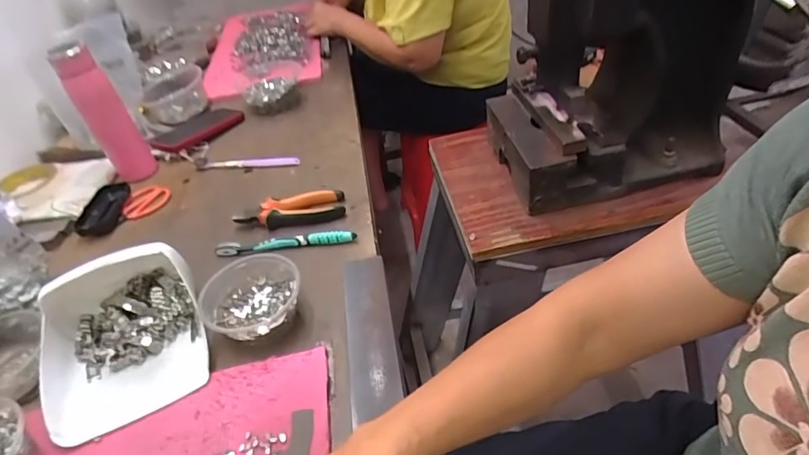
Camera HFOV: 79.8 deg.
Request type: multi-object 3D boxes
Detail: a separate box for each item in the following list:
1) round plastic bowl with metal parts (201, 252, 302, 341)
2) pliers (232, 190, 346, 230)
[{"bbox_3d":[-0.164,0.079,0.530,0.106,0.049,0.099,-6,40,5],"label":"round plastic bowl with metal parts"},{"bbox_3d":[-0.158,-0.025,0.671,0.147,0.025,0.054,-12,40,-2],"label":"pliers"}]

